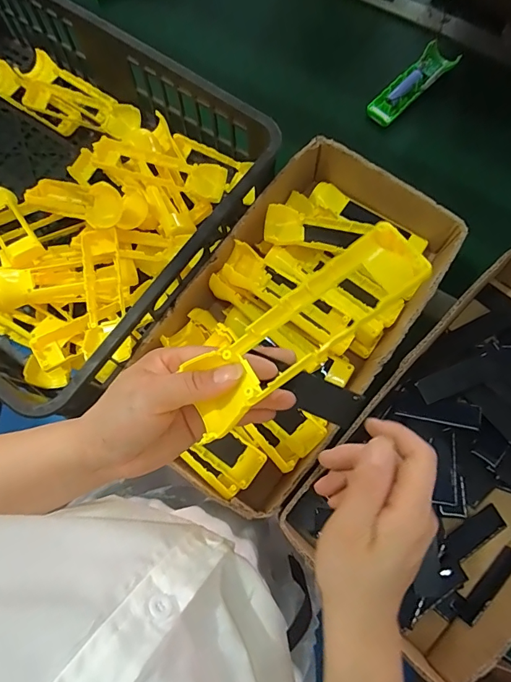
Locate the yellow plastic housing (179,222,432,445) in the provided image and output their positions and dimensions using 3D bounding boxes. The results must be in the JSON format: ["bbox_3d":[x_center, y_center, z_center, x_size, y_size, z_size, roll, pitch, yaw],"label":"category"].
[{"bbox_3d":[0.023,-0.008,0.257,0.161,0.028,0.053,-39,75,9],"label":"yellow plastic housing"}]

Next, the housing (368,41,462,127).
[{"bbox_3d":[0.246,-0.403,0.666,0.051,0.024,0.172,41,80,11],"label":"housing"}]

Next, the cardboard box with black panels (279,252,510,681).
[{"bbox_3d":[0.248,0.108,0.474,0.241,0.078,0.420,43,78,13],"label":"cardboard box with black panels"}]

